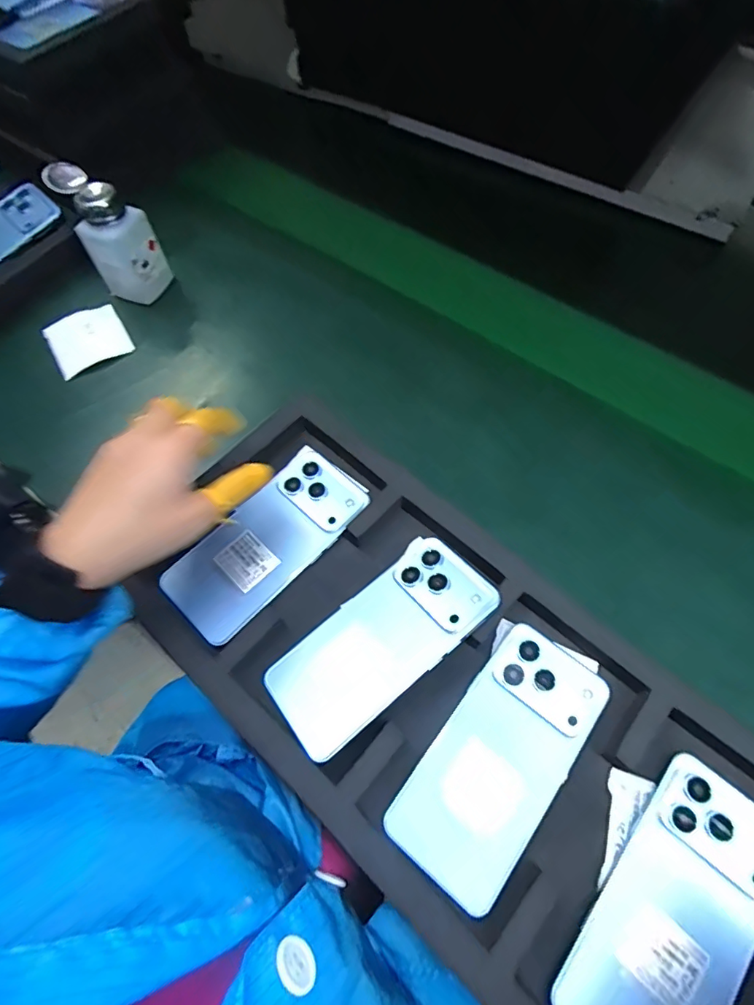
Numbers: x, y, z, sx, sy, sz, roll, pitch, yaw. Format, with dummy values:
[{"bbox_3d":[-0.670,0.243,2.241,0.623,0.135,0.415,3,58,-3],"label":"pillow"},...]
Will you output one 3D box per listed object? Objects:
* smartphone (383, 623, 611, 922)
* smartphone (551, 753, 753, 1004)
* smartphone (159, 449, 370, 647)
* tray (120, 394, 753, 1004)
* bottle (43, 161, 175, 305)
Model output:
[{"bbox_3d":[0.081,0.163,0.321,0.076,0.010,0.162,36,69,17],"label":"smartphone"},{"bbox_3d":[0.174,0.238,0.282,0.077,0.009,0.163,38,69,18],"label":"smartphone"},{"bbox_3d":[-0.086,0.031,0.397,0.076,0.015,0.165,38,69,18],"label":"smartphone"},{"bbox_3d":[0.045,0.124,0.329,0.470,0.020,0.216,40,69,17],"label":"tray"},{"bbox_3d":[-0.262,-0.268,0.499,0.067,0.120,0.061,0,63,0],"label":"bottle"}]

